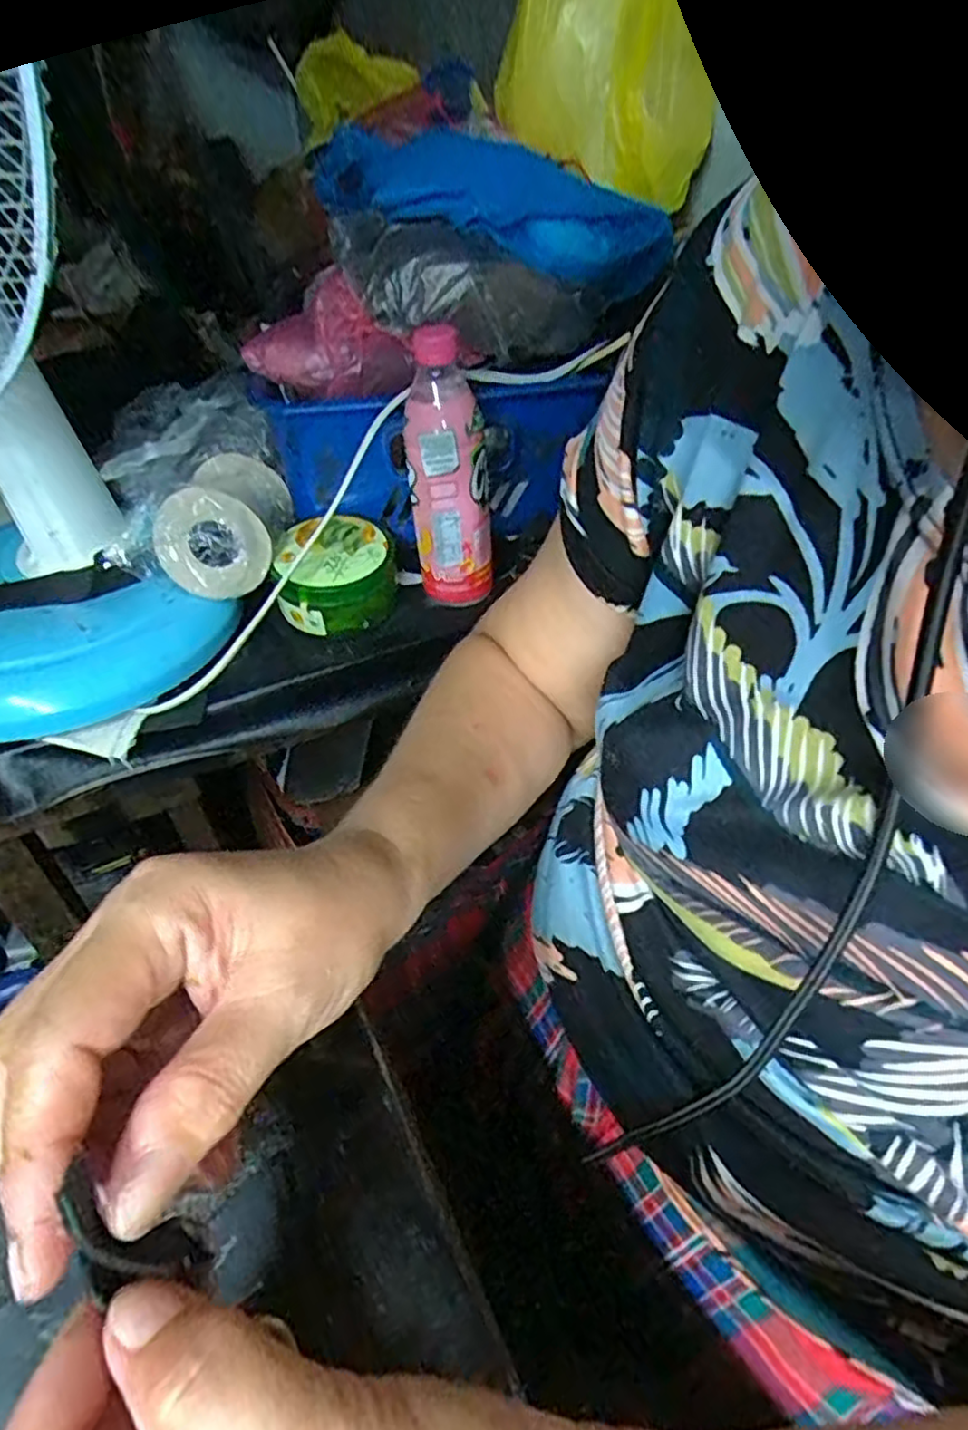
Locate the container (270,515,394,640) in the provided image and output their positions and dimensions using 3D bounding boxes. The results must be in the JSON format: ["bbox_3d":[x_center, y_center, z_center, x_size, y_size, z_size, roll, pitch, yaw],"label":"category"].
[{"bbox_3d":[-0.124,-0.115,0.582,0.096,0.076,0.091,-1,43,1],"label":"container"}]

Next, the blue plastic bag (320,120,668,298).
[{"bbox_3d":[0.008,-0.419,0.552,0.286,0.063,0.137,21,46,6],"label":"blue plastic bag"}]

